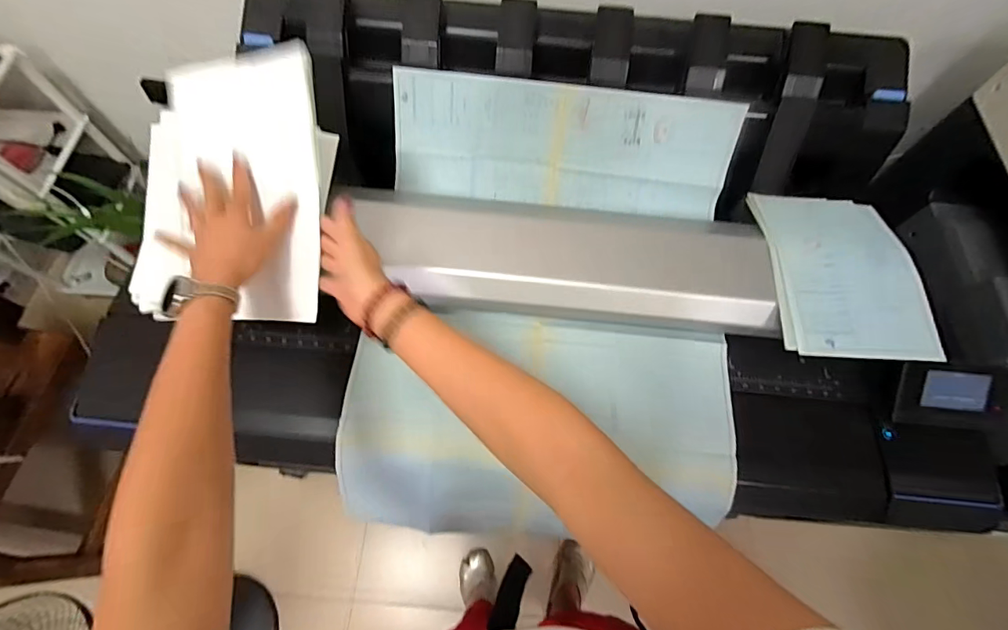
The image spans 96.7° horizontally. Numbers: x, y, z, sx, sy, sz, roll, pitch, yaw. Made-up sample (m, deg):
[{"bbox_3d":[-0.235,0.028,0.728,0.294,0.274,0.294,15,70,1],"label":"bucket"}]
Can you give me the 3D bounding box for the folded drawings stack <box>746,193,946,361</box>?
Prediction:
[{"bbox_3d":[0.518,-0.067,0.684,0.215,0.031,0.270,5,66,1],"label":"folded drawings stack"}]

